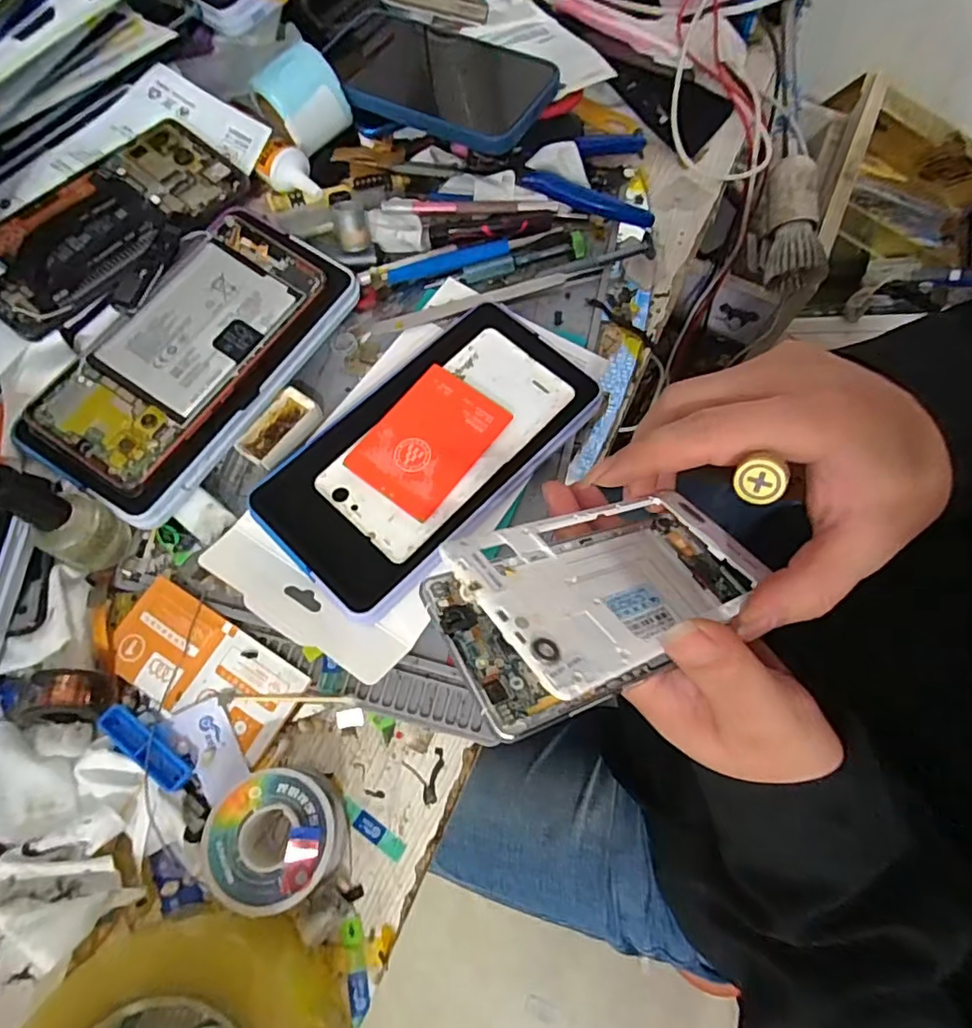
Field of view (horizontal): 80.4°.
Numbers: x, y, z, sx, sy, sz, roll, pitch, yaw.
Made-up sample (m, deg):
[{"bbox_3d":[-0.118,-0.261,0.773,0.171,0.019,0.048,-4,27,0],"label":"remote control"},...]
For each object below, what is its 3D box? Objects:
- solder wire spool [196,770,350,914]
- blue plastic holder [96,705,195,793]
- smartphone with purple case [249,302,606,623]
[{"bbox_3d":[-0.093,0.143,0.257,0.053,0.037,0.052,0,68,0],"label":"solder wire spool"},{"bbox_3d":[-0.162,0.111,0.274,0.051,0.008,0.014,34,72,12],"label":"blue plastic holder"},{"bbox_3d":[-0.029,-0.039,0.320,0.110,0.013,0.191,39,73,14],"label":"smartphone with purple case"}]

